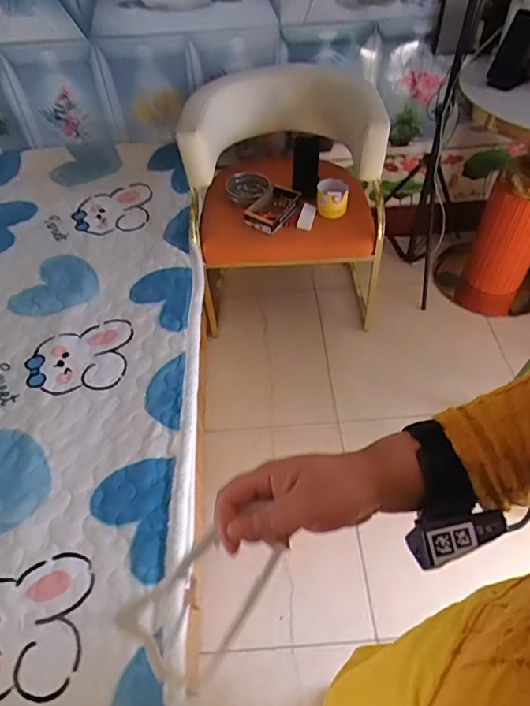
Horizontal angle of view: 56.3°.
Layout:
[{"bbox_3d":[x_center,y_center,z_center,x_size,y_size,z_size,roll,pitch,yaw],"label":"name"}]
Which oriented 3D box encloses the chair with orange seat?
[{"bbox_3d":[0.089,-0.485,1.632,0.686,0.714,0.539,3,51,5],"label":"chair with orange seat"}]

